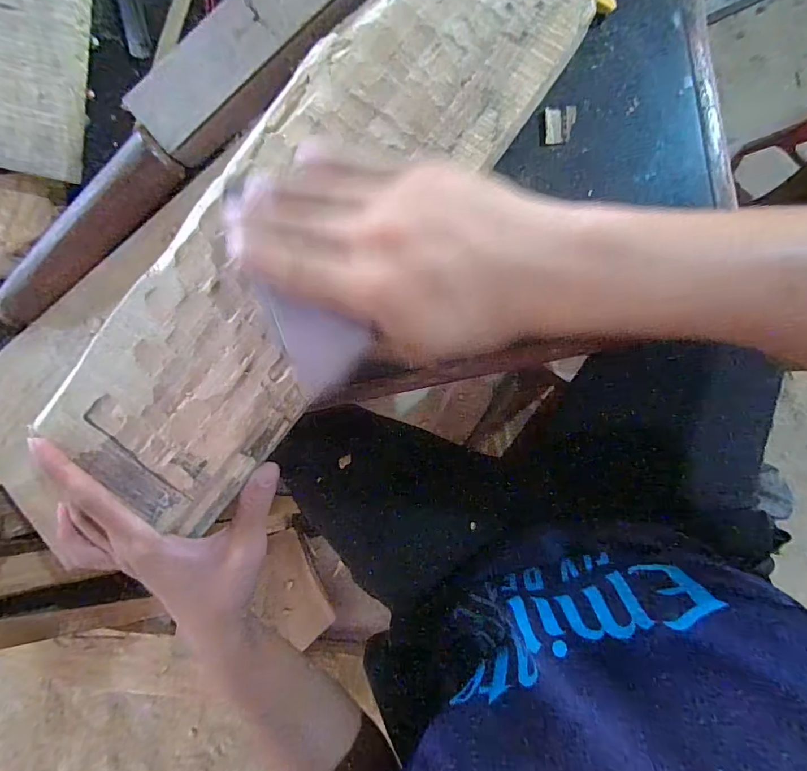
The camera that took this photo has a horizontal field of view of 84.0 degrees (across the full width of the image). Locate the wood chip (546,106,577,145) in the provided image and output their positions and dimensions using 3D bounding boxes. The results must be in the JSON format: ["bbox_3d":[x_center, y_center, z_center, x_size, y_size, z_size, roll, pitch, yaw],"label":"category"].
[{"bbox_3d":[0.091,-0.151,0.260,0.017,0.004,0.020,-2,94,6],"label":"wood chip"}]

